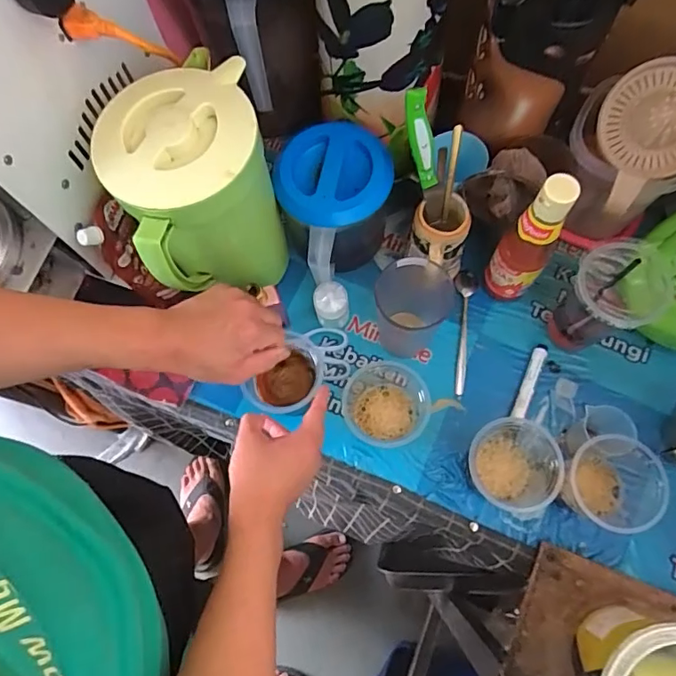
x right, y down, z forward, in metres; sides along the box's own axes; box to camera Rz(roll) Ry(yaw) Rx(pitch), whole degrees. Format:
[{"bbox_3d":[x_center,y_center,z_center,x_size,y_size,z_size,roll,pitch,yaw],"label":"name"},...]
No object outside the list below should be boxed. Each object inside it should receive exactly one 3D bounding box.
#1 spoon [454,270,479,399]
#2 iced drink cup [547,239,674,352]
[{"bbox_3d":[0.165,-0.007,0.657,0.028,0.014,0.171,6,73,4],"label":"spoon"},{"bbox_3d":[0.288,-0.033,0.572,0.077,0.163,0.085,-29,74,-7],"label":"iced drink cup"}]

